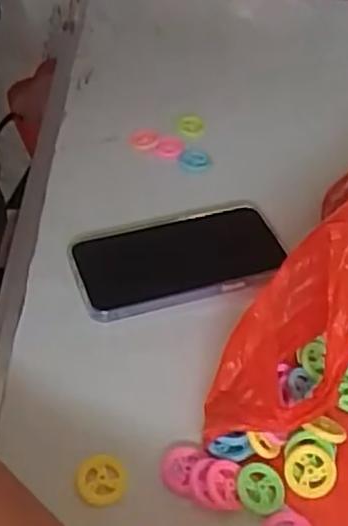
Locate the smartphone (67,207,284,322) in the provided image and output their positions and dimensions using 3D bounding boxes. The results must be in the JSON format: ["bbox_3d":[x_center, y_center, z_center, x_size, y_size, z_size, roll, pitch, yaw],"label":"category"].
[{"bbox_3d":[0.003,-0.007,0.539,0.154,0.014,0.090,-14,47,-18],"label":"smartphone"}]

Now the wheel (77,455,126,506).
[{"bbox_3d":[-0.043,0.128,0.413,0.029,0.011,0.027,3,44,-3],"label":"wheel"}]

